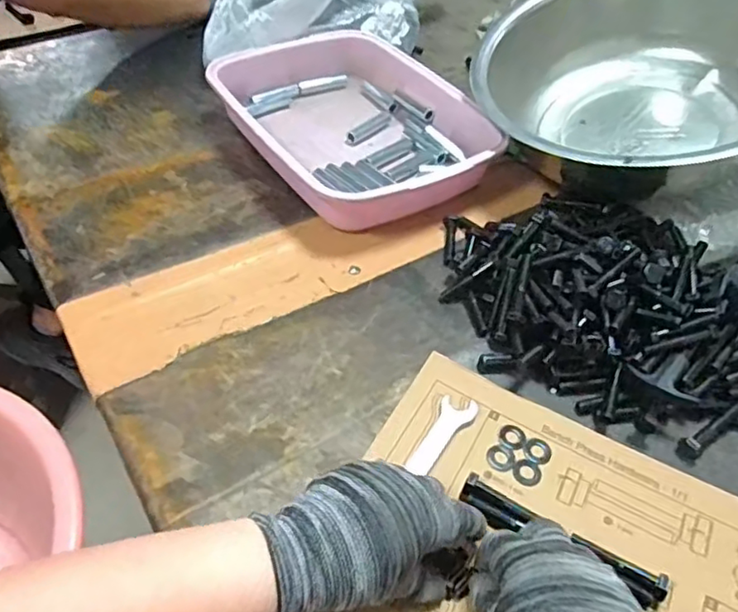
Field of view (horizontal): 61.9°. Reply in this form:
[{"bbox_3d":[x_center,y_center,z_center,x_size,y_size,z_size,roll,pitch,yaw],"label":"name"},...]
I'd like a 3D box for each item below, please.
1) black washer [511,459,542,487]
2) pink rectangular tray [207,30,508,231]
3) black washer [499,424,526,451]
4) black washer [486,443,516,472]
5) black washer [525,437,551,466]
[{"bbox_3d":[0.111,0.116,0.430,0.020,0.004,0.019,2,47,-2],"label":"black washer"},{"bbox_3d":[-0.017,-0.210,0.693,0.241,0.061,0.299,-22,52,-22],"label":"pink rectangular tray"},{"bbox_3d":[0.105,0.095,0.447,0.020,0.004,0.019,2,47,-2],"label":"black washer"},{"bbox_3d":[0.094,0.108,0.437,0.021,0.004,0.019,-30,56,-28],"label":"black washer"},{"bbox_3d":[0.120,0.104,0.439,0.019,0.004,0.018,2,47,-2],"label":"black washer"}]

